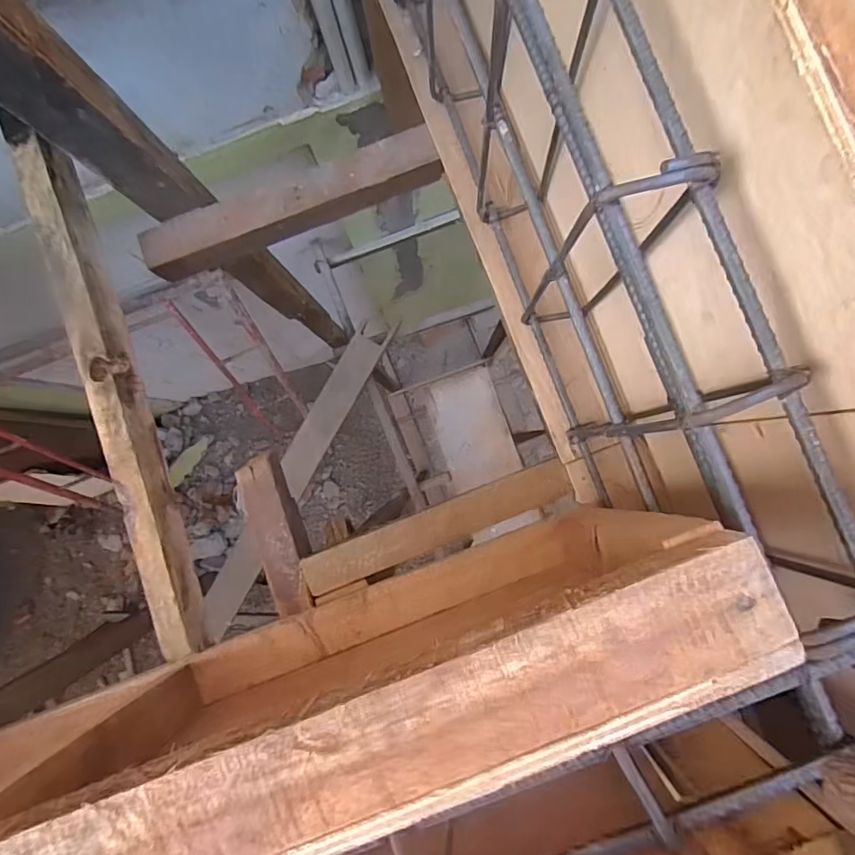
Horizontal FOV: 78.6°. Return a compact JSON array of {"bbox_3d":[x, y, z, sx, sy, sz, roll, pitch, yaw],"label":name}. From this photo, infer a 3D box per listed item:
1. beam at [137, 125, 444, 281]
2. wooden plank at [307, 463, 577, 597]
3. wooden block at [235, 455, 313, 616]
[{"bbox_3d":[-0.184,-0.303,0.716,0.408,0.051,0.069,-19,87,1],"label":"beam"},{"bbox_3d":[0.014,0.130,0.676,0.359,0.018,0.052,-22,87,1],"label":"wooden plank"},{"bbox_3d":[-0.199,0.141,0.703,0.057,0.046,0.207,-19,87,1],"label":"wooden block"}]

